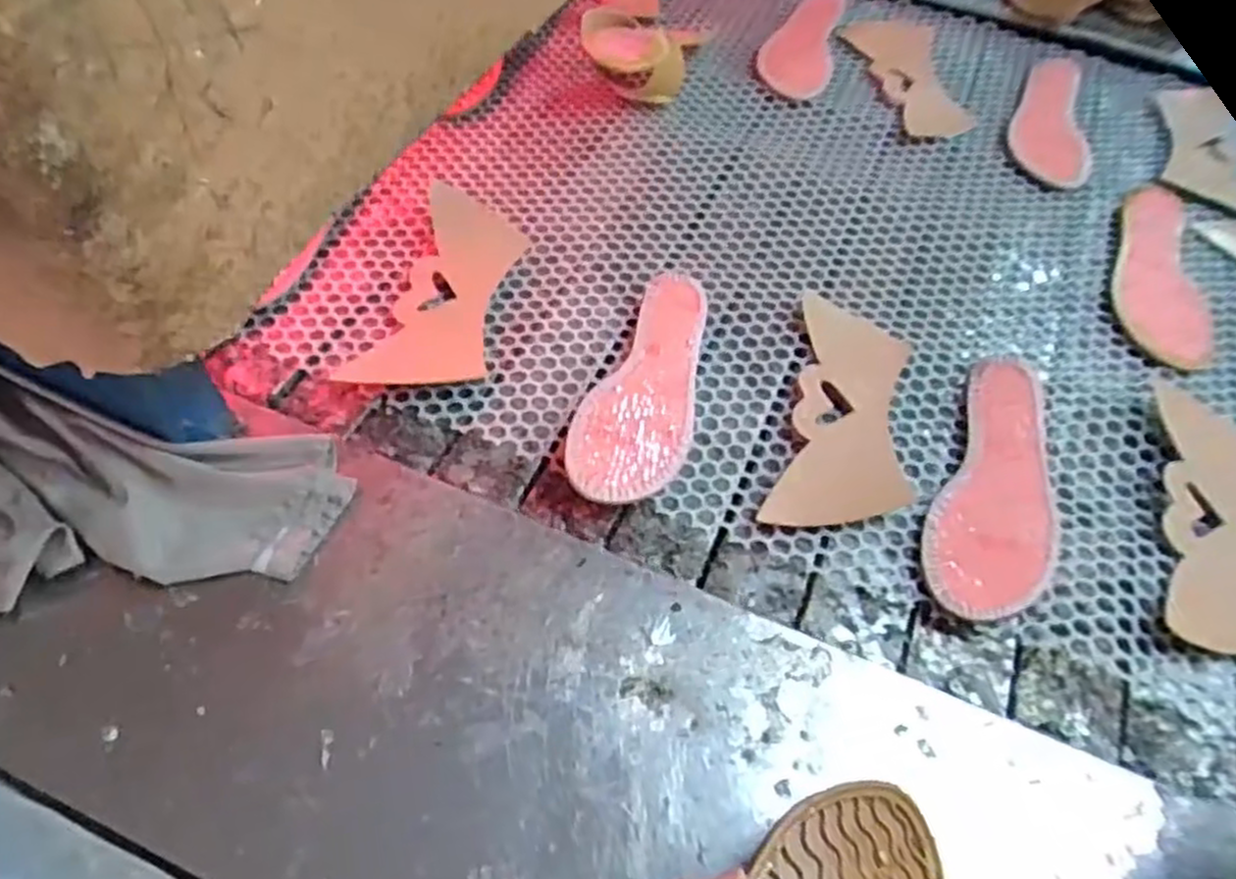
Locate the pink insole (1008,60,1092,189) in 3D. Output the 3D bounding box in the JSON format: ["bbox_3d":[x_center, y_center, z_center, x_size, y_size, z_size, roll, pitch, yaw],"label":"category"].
[{"bbox_3d":[0.472,-0.352,0.857,0.081,0.010,0.236,13,57,5],"label":"pink insole"}]

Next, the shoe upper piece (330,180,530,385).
[{"bbox_3d":[-0.135,-0.122,0.624,0.097,0.028,0.199,14,56,5],"label":"shoe upper piece"}]

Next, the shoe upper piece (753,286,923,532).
[{"bbox_3d":[0.177,-0.029,0.587,0.093,0.027,0.226,15,56,6],"label":"shoe upper piece"}]

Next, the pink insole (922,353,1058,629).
[{"bbox_3d":[0.277,0.026,0.559,0.083,0.012,0.240,25,57,13],"label":"pink insole"}]

